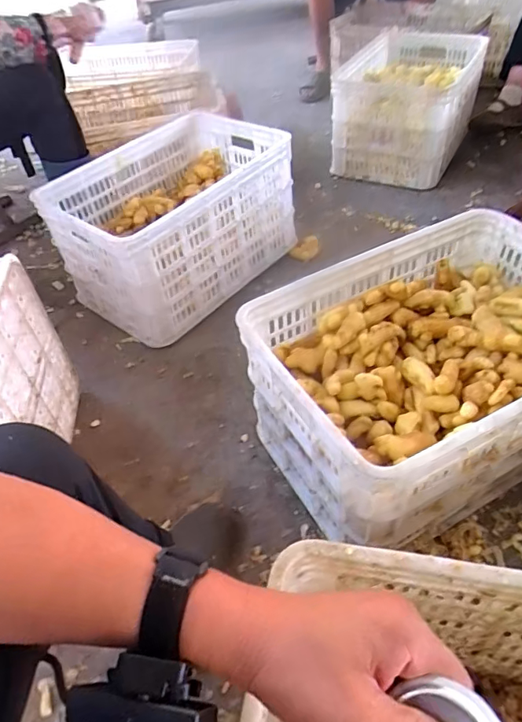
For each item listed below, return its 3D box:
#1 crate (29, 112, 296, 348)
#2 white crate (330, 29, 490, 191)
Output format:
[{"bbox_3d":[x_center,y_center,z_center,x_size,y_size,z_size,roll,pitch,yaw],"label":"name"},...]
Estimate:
[{"bbox_3d":[-0.196,-0.344,1.205,0.363,0.286,0.537,30,57,29],"label":"crate"},{"bbox_3d":[0.467,-0.809,1.589,0.392,0.273,0.527,13,50,18],"label":"white crate"}]

